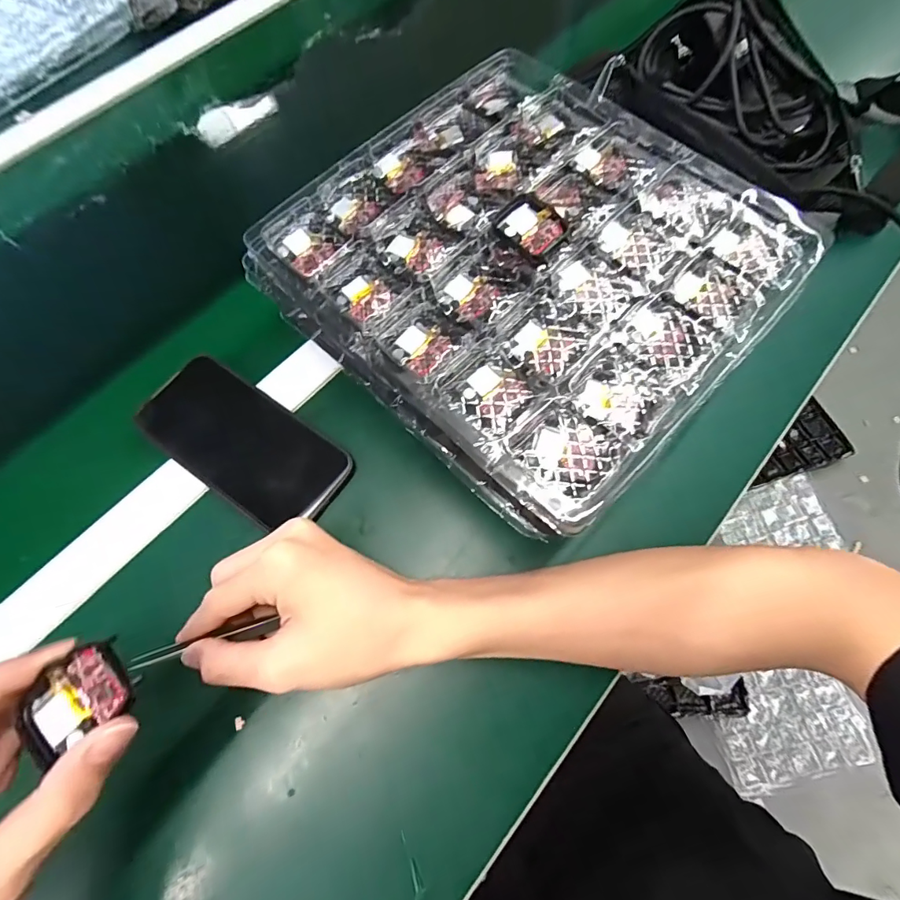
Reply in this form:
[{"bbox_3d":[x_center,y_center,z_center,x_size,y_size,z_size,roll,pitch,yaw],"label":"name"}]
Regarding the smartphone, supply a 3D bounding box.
[{"bbox_3d":[-0.154,-0.006,0.340,0.161,0.012,0.078,33,72,12],"label":"smartphone"}]

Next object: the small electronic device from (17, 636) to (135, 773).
[{"bbox_3d":[-0.157,0.105,0.192,0.042,0.007,0.034,-32,72,-12],"label":"small electronic device"}]

